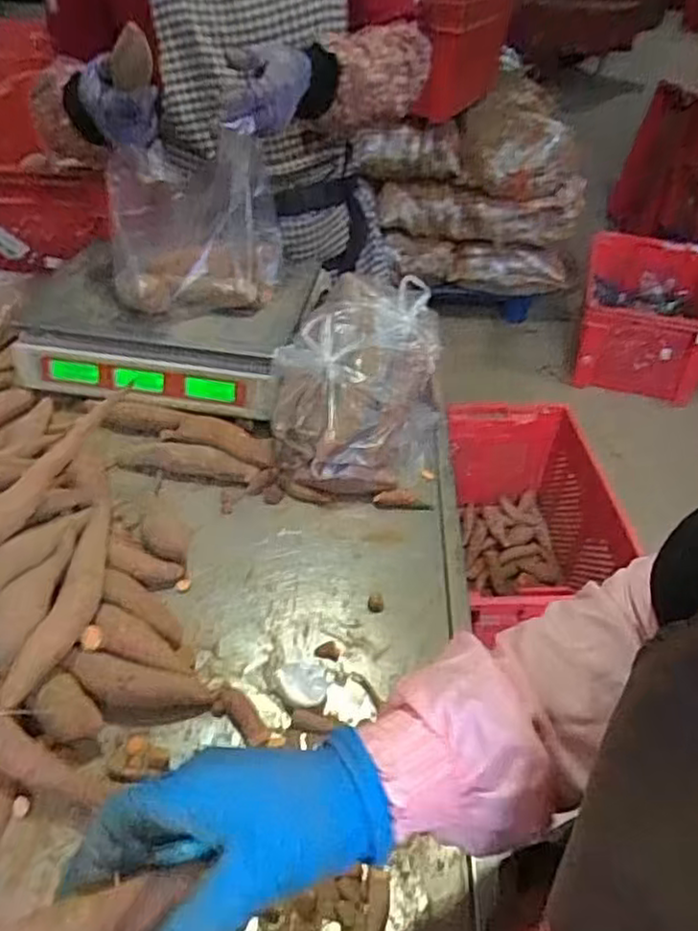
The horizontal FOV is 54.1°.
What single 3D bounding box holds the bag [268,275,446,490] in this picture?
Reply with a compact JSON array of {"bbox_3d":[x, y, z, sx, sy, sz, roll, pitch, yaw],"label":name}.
[{"bbox_3d":[0.021,-0.110,0.816,0.169,0.134,0.305,11,40,9],"label":"bag"}]

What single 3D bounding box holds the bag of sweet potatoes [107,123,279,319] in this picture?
[{"bbox_3d":[-0.186,-0.289,0.833,0.219,0.191,0.089,-19,45,-23],"label":"bag of sweet potatoes"}]

